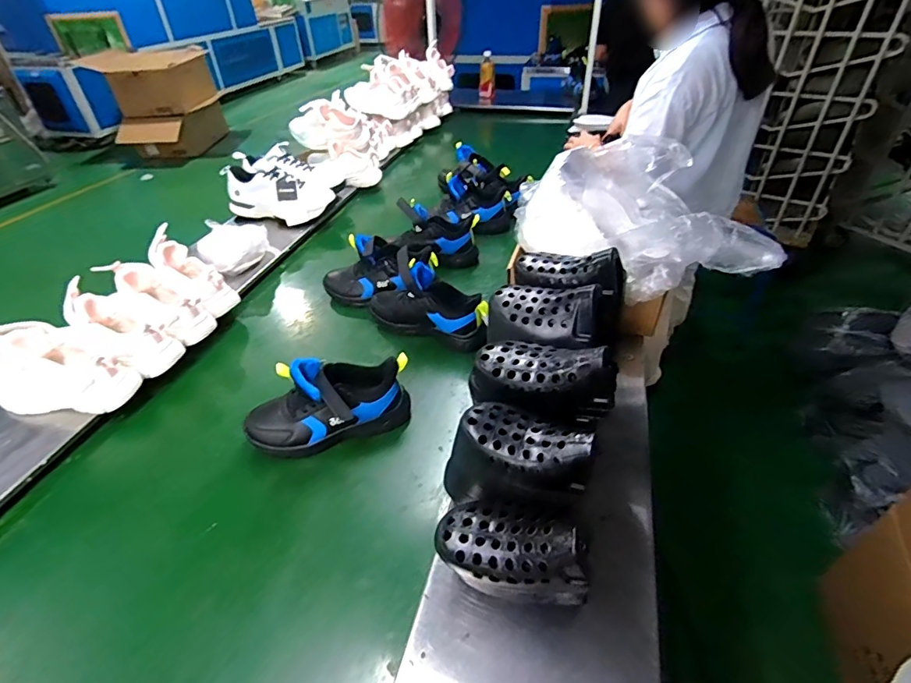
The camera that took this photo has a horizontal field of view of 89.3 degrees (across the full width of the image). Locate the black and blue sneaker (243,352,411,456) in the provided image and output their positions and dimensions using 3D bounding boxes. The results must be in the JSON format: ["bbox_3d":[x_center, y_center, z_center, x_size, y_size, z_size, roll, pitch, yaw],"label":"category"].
[{"bbox_3d":[-0.185,0.088,0.669,0.227,0.132,0.089,-5,39,-4],"label":"black and blue sneaker"}]

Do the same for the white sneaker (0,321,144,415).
[{"bbox_3d":[-0.609,0.043,0.703,0.185,0.133,0.110,10,41,12],"label":"white sneaker"}]

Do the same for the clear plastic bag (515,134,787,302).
[{"bbox_3d":[0.303,-0.234,0.838,0.352,0.132,0.387,-4,39,-2],"label":"clear plastic bag"}]

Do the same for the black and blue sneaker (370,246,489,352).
[{"bbox_3d":[-0.053,-0.071,0.858,0.246,0.141,0.082,20,44,26],"label":"black and blue sneaker"}]

